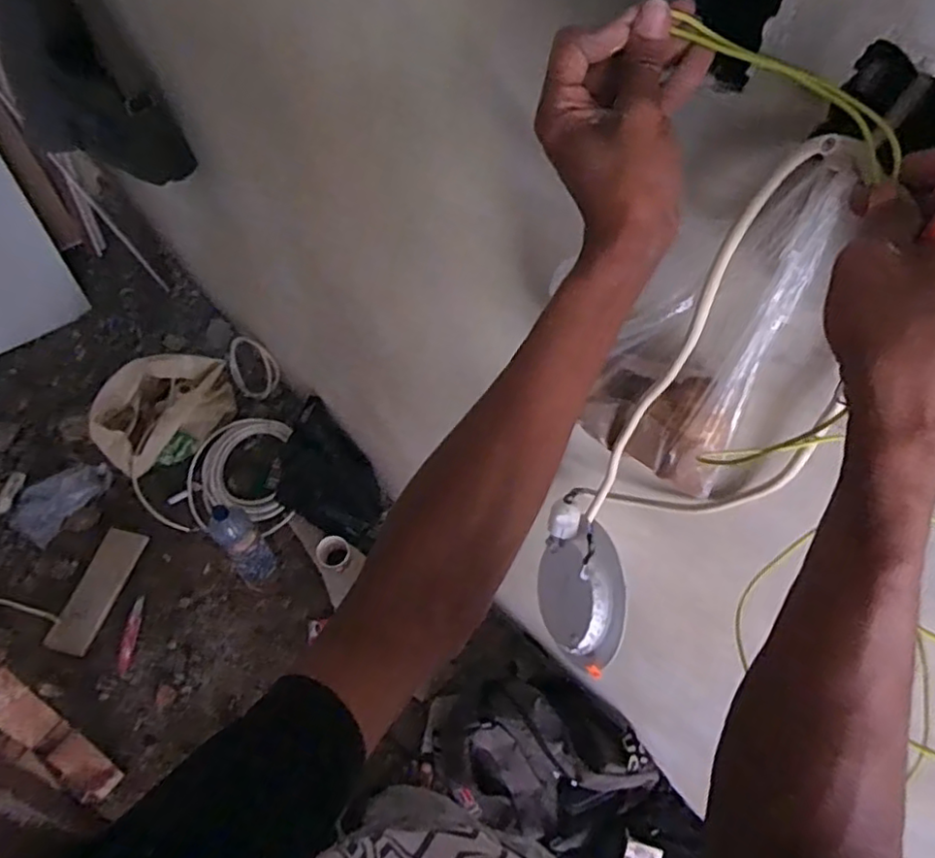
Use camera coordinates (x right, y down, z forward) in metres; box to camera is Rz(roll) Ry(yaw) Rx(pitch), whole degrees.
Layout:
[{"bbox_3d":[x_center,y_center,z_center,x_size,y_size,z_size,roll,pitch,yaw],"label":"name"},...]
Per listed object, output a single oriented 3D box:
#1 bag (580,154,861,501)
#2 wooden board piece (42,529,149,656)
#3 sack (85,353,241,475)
[{"bbox_3d":[0.164,-0.056,0.449,0.121,0.254,0.063,34,64,17],"label":"bag"},{"bbox_3d":[-0.860,0.374,1.488,0.094,0.030,0.286,14,60,6],"label":"wooden board piece"},{"bbox_3d":[-0.775,-0.049,1.635,0.204,0.175,0.347,29,63,14],"label":"sack"}]

